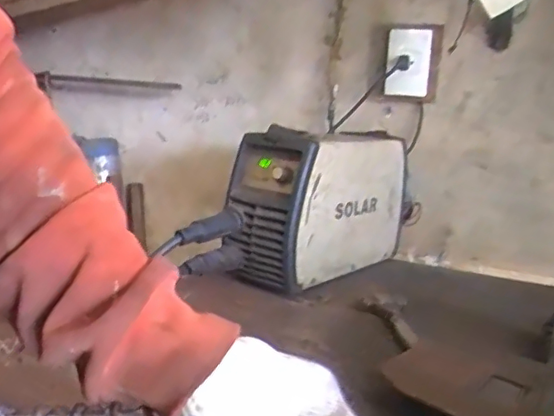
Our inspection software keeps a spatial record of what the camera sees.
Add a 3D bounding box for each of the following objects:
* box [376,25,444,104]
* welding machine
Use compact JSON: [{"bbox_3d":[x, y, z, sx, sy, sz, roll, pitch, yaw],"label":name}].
[{"bbox_3d":[0.232,-0.248,0.994,0.101,0.142,0.027,4,45,4],"label":"box"},{"bbox_3d":[0.055,-0.005,0.897,0.135,0.209,0.311,13,14,40],"label":"welding machine"}]

